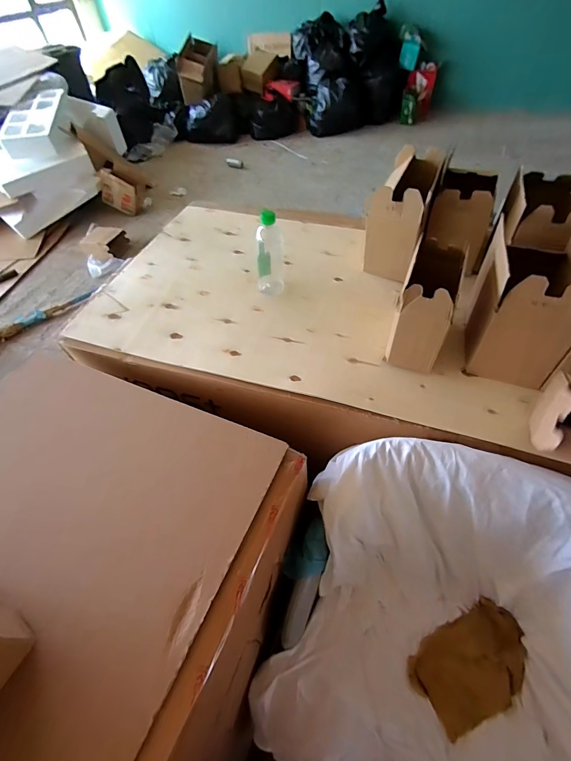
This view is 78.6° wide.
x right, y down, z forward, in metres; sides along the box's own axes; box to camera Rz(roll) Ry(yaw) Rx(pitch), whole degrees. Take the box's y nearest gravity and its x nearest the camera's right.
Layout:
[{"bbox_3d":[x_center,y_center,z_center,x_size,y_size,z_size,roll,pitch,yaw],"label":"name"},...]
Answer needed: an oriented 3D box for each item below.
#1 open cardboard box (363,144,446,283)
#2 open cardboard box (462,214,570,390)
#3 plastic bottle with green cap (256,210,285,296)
[{"bbox_3d":[0.295,-0.422,0.887,0.132,0.204,0.284,17,56,17],"label":"open cardboard box"},{"bbox_3d":[0.449,-0.149,0.665,0.142,0.215,0.231,12,55,13],"label":"open cardboard box"},{"bbox_3d":[-0.041,-0.309,0.842,0.067,0.193,0.080,-3,53,3],"label":"plastic bottle with green cap"}]

